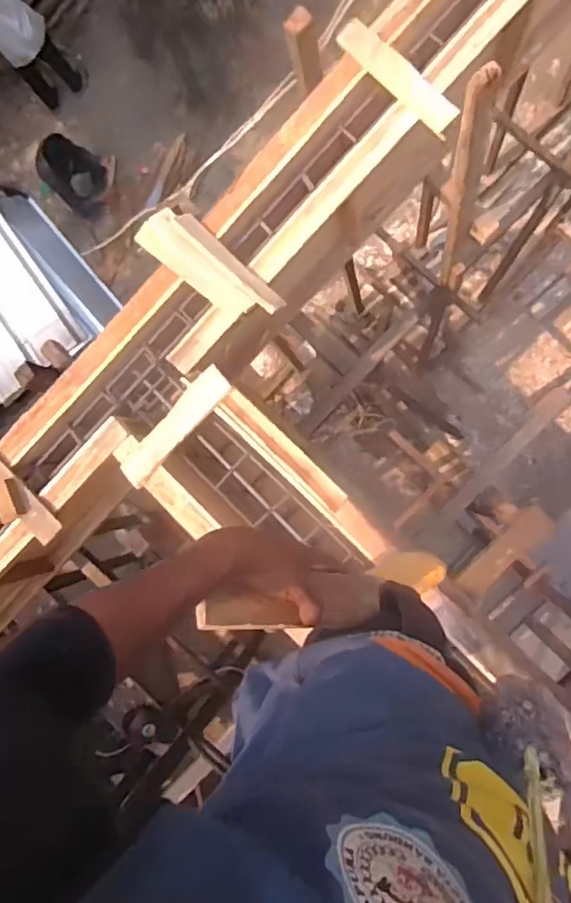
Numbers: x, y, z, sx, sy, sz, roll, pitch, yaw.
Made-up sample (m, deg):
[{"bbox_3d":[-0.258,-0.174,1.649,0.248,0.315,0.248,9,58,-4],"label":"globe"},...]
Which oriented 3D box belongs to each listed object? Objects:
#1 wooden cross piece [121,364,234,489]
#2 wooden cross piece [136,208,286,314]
[{"bbox_3d":[-0.274,-0.063,1.488,0.082,0.019,0.351,44,96,7],"label":"wooden cross piece"},{"bbox_3d":[-0.189,-0.450,1.473,0.393,0.057,0.136,42,96,8],"label":"wooden cross piece"}]

